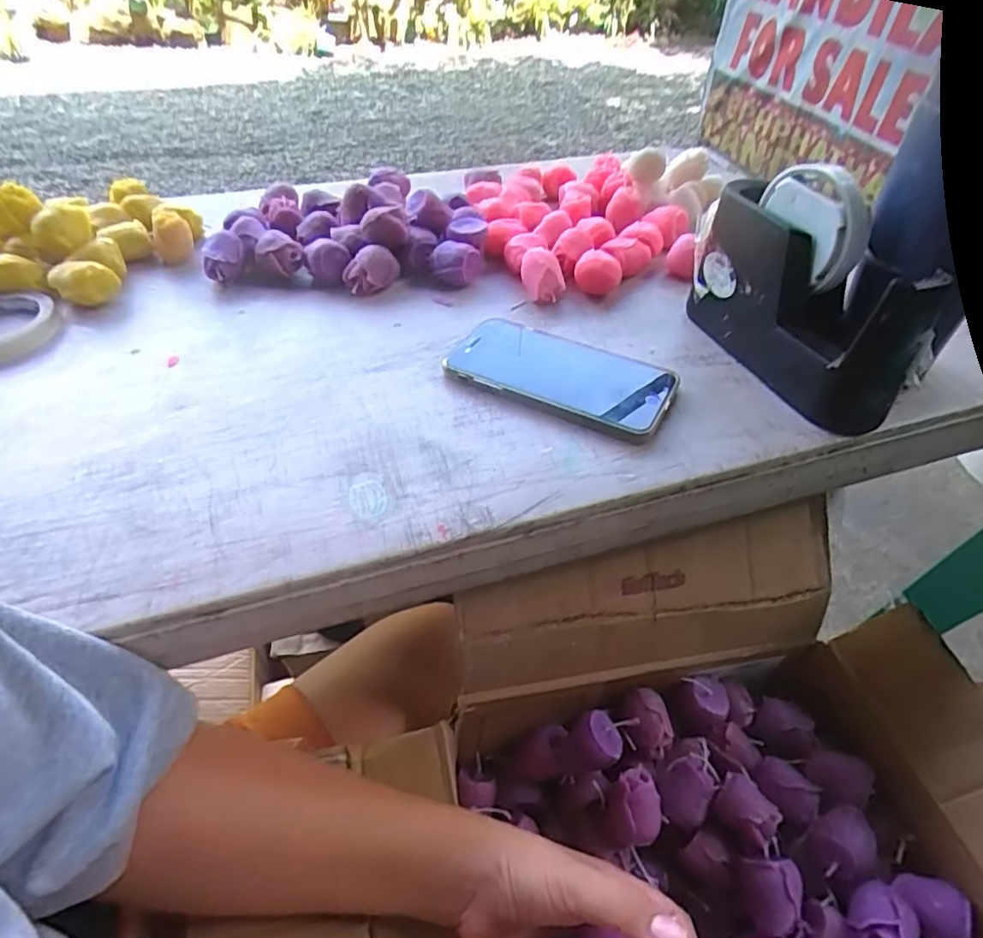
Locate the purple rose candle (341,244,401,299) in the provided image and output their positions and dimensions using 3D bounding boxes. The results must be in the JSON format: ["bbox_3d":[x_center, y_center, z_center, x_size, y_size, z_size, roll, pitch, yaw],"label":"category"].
[{"bbox_3d":[-0.105,-0.175,0.520,0.030,0.032,0.047,31,52,25],"label":"purple rose candle"}]

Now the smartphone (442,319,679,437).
[{"bbox_3d":[0.052,-0.071,0.433,0.156,0.011,0.081,22,49,18],"label":"smartphone"}]

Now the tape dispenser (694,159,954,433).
[{"bbox_3d":[0.216,-0.126,0.422,0.062,0.122,0.186,-10,47,-12],"label":"tape dispenser"}]

